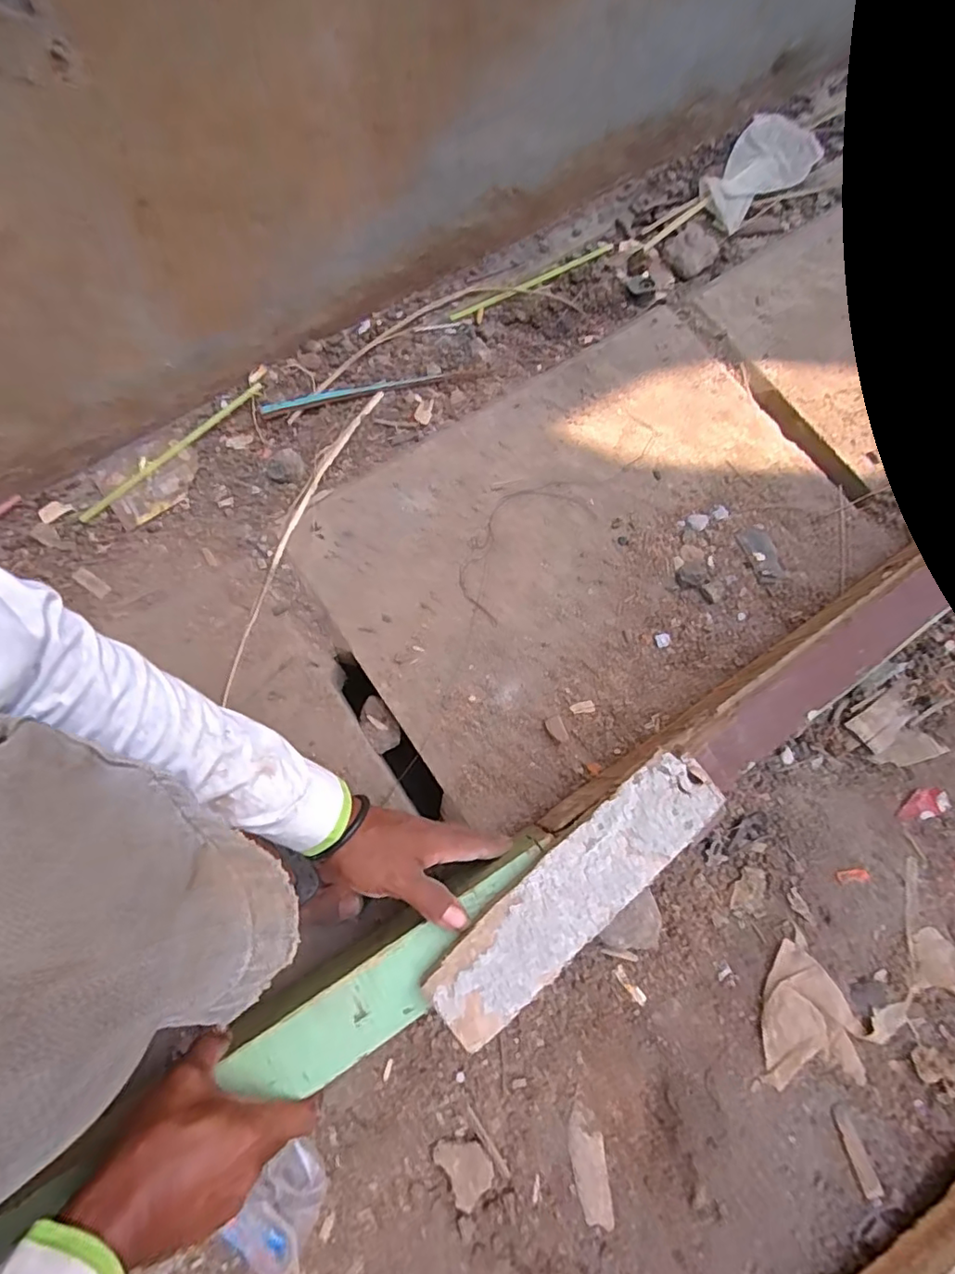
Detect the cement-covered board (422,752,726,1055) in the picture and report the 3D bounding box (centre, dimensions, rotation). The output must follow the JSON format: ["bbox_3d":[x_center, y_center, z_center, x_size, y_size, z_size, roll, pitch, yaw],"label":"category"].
[{"bbox_3d":[0.074,0.182,0.420,0.252,0.014,0.064,-38,79,-12],"label":"cement-covered board"}]

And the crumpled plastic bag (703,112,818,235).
[{"bbox_3d":[0.410,-0.679,0.835,0.106,0.021,0.225,35,74,9],"label":"crumpled plastic bag"}]

